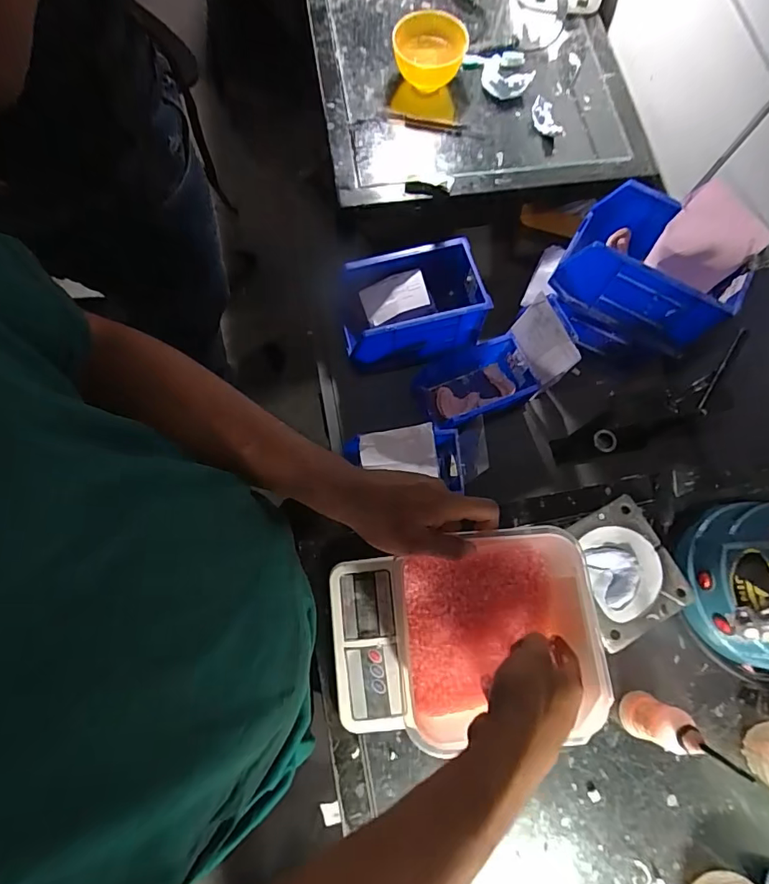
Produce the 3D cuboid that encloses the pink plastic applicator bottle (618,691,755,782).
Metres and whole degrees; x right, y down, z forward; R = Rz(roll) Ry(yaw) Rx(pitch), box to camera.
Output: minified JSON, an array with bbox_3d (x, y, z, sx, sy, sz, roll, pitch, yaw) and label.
[{"bbox_3d":[0.274,0.276,0.457,0.039,0.128,0.045,28,75,6],"label":"pink plastic applicator bottle"}]

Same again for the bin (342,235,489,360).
[{"bbox_3d":[0.042,-0.217,0.773,0.216,0.120,0.144,-11,75,-5],"label":"bin"}]

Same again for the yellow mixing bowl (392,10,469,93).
[{"bbox_3d":[0.070,-0.599,0.741,0.107,0.068,0.100,0,74,-2],"label":"yellow mixing bowl"}]

